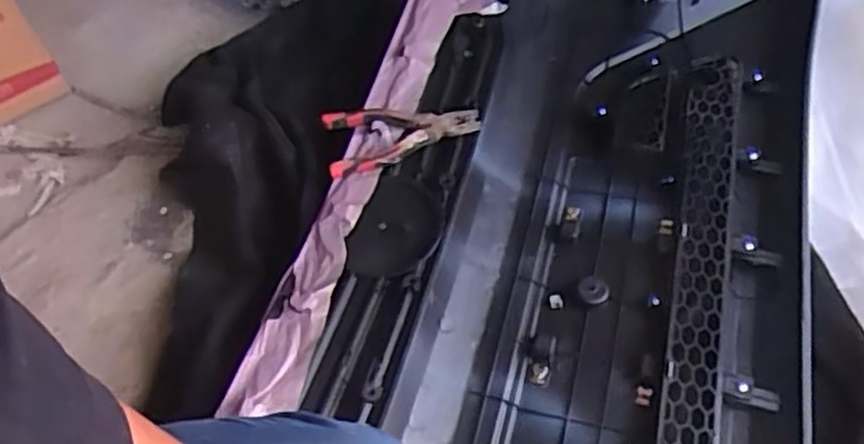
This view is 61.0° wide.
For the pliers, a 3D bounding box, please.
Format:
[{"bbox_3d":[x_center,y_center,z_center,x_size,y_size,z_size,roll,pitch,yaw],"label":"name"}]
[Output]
[{"bbox_3d":[-0.036,-0.105,0.909,0.191,0.025,0.084,-7,54,1],"label":"pliers"}]

